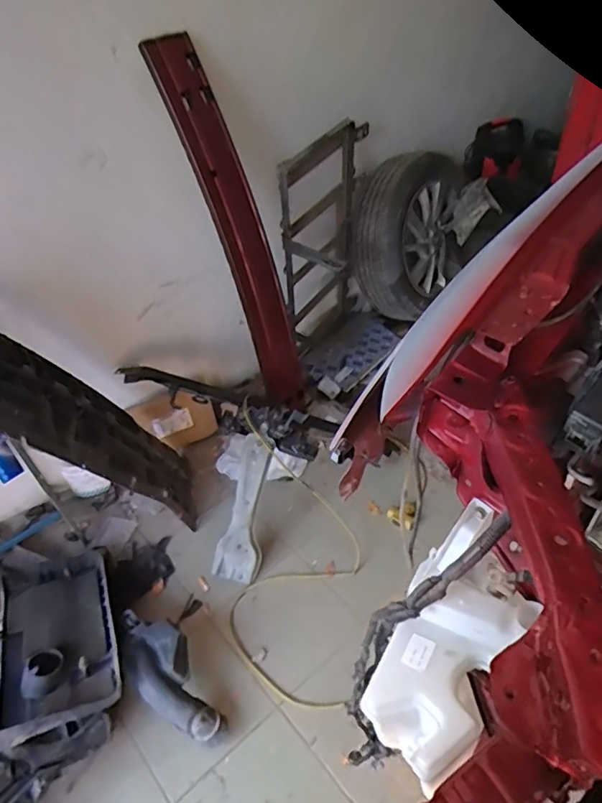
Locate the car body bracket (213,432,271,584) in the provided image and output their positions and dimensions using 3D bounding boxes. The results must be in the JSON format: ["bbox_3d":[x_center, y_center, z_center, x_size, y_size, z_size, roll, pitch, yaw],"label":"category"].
[{"bbox_3d":[-0.164,0.308,1.639,0.118,0.077,0.414,9,85,13],"label":"car body bracket"}]

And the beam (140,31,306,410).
[{"bbox_3d":[-0.155,-0.430,1.617,0.160,1.080,0.110,-35,32,-28],"label":"beam"}]

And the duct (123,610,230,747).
[{"bbox_3d":[-0.322,0.654,1.373,0.146,0.082,0.376,-31,63,-25],"label":"duct"}]

